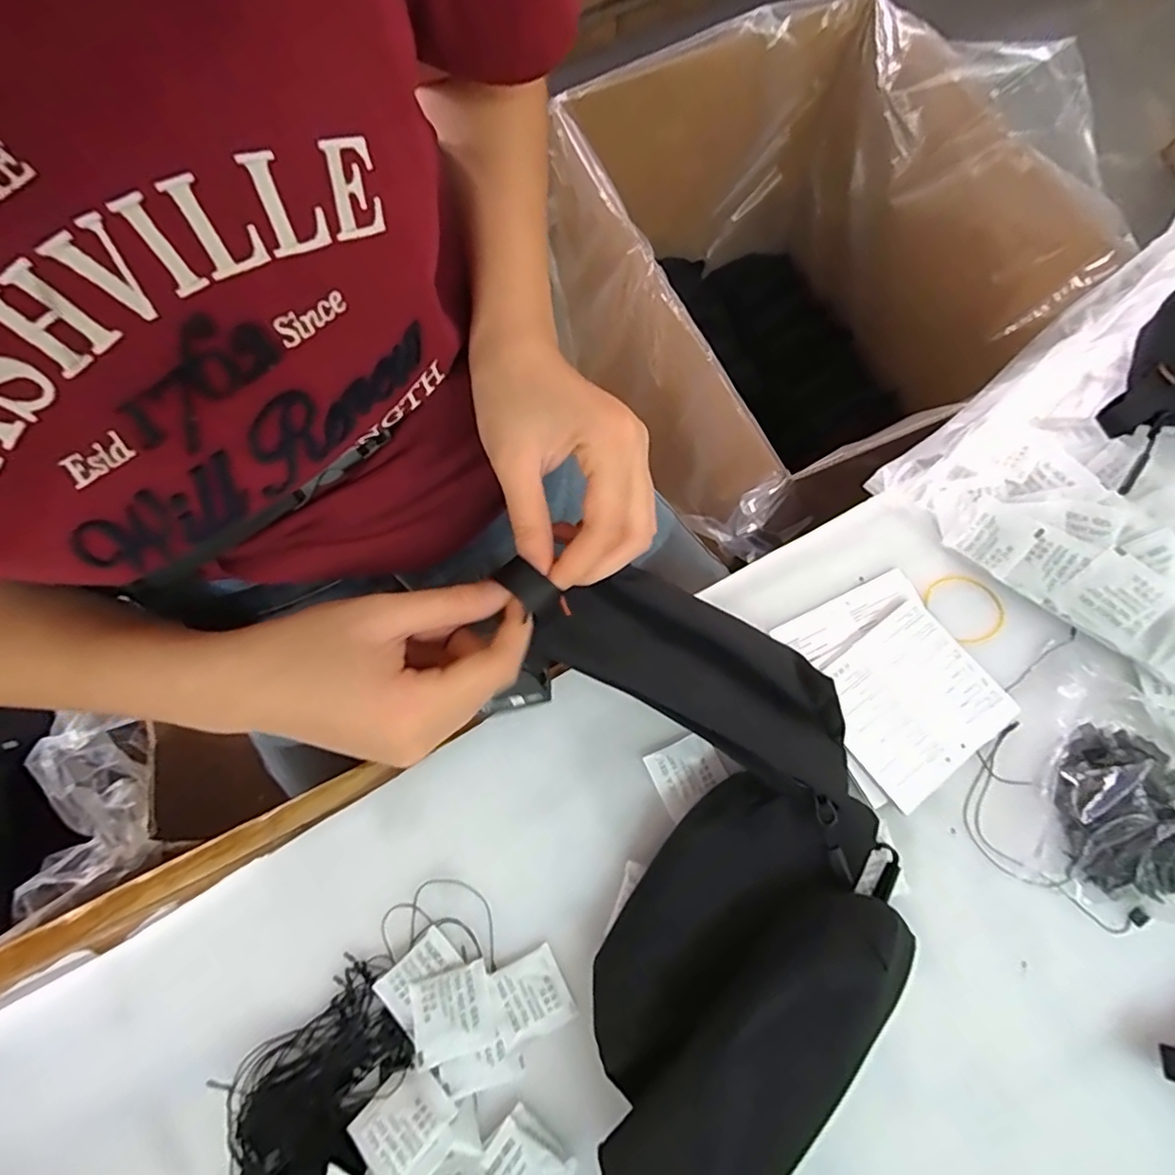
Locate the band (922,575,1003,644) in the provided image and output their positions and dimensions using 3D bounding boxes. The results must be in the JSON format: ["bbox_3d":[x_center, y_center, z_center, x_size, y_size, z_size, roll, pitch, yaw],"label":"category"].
[{"bbox_3d":[0.247,0.013,0.389,0.045,0.005,0.047,-1,70,2],"label":"band"}]

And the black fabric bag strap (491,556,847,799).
[{"bbox_3d":[0.052,0.038,0.308,0.204,0.023,0.069,26,73,-15],"label":"black fabric bag strap"}]

